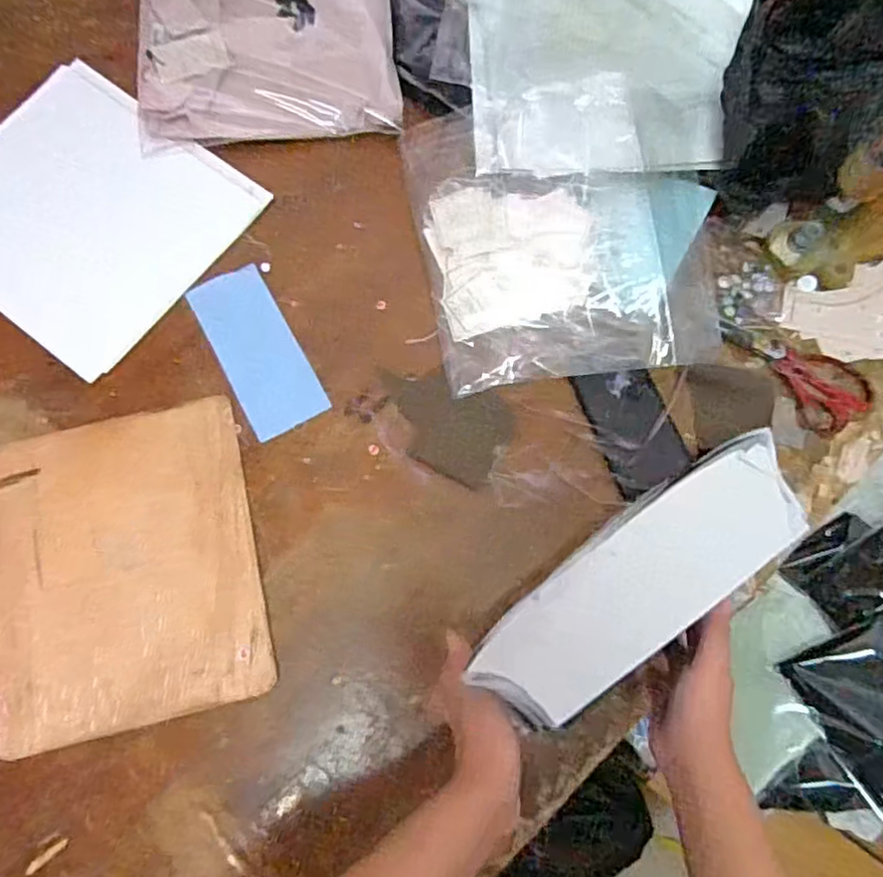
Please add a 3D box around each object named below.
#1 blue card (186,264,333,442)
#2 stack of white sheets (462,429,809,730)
[{"bbox_3d":[-0.191,-0.092,0.666,0.078,0.005,0.183,-28,78,-8],"label":"blue card"},{"bbox_3d":[0.144,0.097,0.458,0.263,0.022,0.090,-35,80,-10],"label":"stack of white sheets"}]

